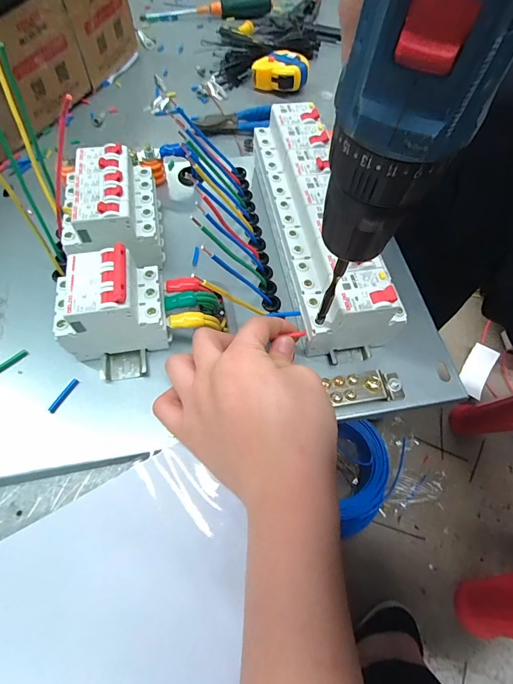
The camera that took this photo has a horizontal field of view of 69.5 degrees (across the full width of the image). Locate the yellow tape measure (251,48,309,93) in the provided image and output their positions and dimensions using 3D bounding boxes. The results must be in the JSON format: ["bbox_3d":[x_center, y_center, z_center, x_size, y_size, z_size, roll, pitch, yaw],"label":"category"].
[{"bbox_3d":[0.037,-0.388,0.528,0.070,0.030,0.053,19,62,6],"label":"yellow tape measure"}]

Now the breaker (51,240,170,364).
[{"bbox_3d":[-0.110,-0.026,0.286,0.078,0.076,0.060,-8,62,-7],"label":"breaker"}]

